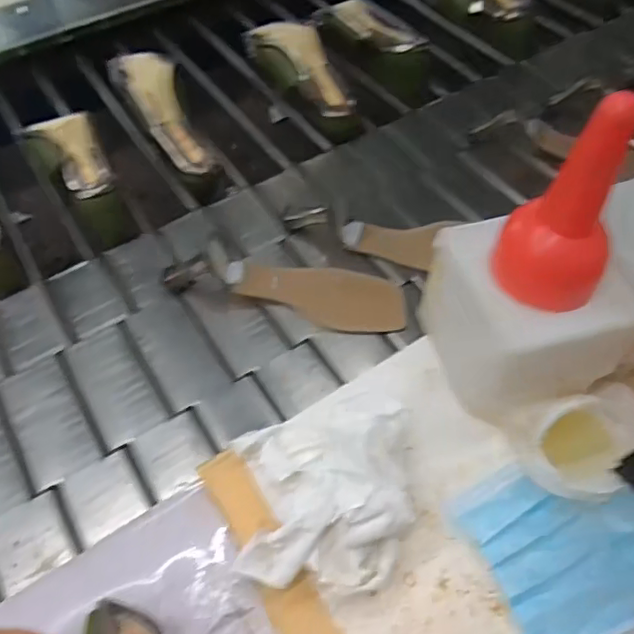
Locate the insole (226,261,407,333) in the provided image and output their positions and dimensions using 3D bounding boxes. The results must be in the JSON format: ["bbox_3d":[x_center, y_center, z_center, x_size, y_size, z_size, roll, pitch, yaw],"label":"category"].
[{"bbox_3d":[0.001,-0.019,0.600,0.180,0.012,0.061,4,91,-5],"label":"insole"}]

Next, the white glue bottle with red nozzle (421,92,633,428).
[{"bbox_3d":[0.151,-0.031,0.398,0.106,0.222,0.136,-23,58,-14],"label":"white glue bottle with red nozzle"}]

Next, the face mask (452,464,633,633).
[{"bbox_3d":[0.188,0.149,0.404,0.150,0.011,0.115,-20,57,-11],"label":"face mask"}]

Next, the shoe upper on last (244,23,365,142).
[{"bbox_3d":[-0.020,-0.320,0.777,0.077,0.073,0.211,-27,59,-16],"label":"shoe upper on last"}]

